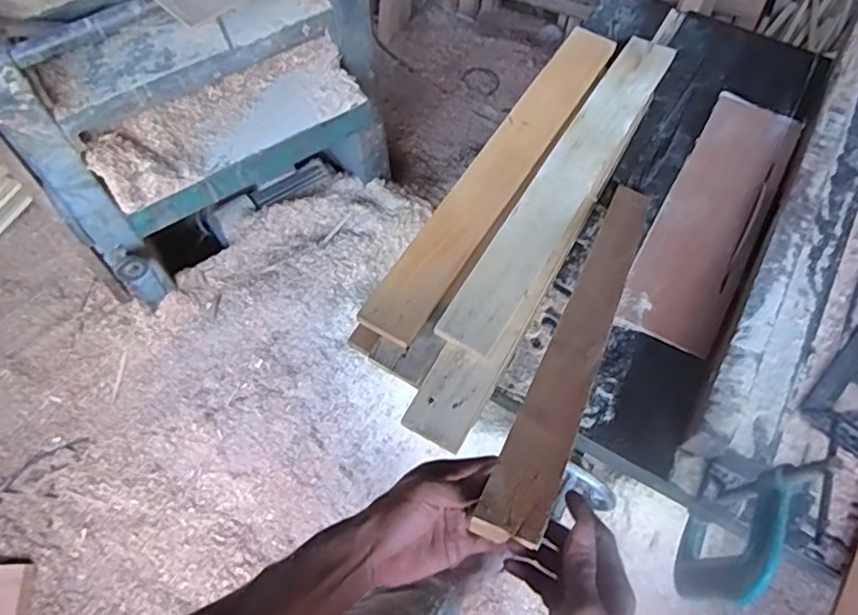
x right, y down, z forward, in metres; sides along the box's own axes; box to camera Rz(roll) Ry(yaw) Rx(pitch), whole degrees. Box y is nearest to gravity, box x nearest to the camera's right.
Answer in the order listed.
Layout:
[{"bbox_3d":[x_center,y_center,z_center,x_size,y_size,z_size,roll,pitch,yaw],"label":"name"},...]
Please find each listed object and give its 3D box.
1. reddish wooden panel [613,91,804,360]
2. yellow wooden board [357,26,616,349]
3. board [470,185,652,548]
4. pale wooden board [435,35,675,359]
[{"bbox_3d":[0.401,-0.135,0.847,0.127,0.007,0.447,27,65,15],"label":"reddish wooden panel"},{"bbox_3d":[0.102,-0.192,0.826,0.077,0.022,0.579,28,66,15],"label":"yellow wooden board"},{"bbox_3d":[0.172,-0.001,0.629,0.049,0.013,0.585,23,40,13],"label":"board"},{"bbox_3d":[0.191,-0.180,0.817,0.073,0.015,0.583,28,66,15],"label":"pale wooden board"}]

